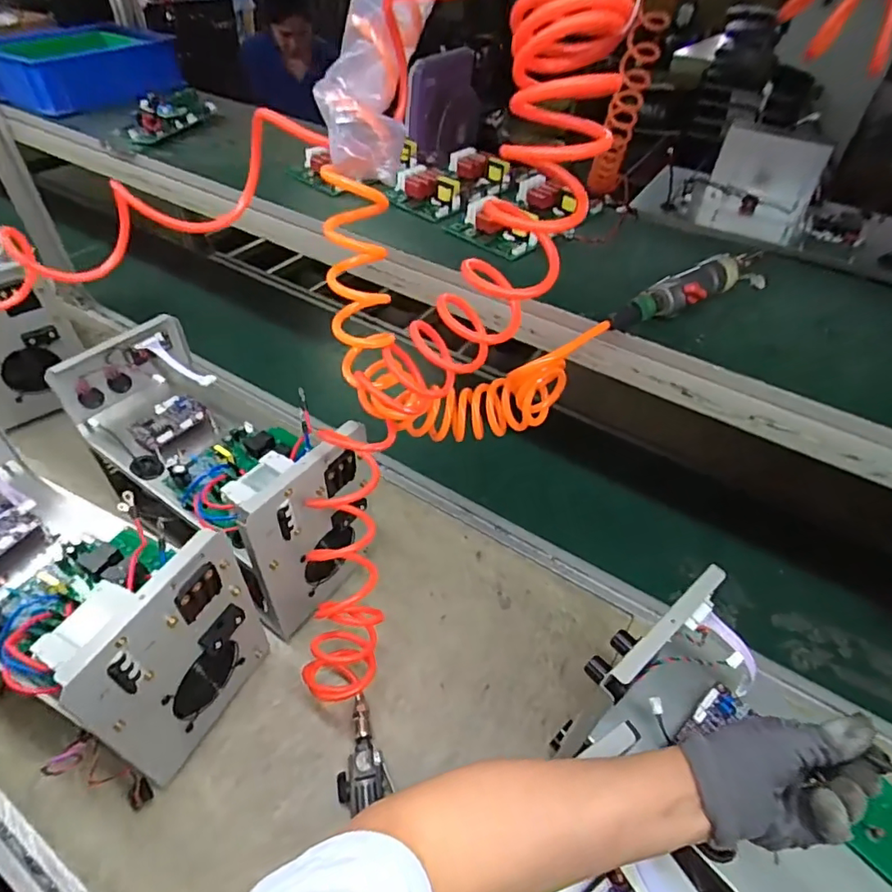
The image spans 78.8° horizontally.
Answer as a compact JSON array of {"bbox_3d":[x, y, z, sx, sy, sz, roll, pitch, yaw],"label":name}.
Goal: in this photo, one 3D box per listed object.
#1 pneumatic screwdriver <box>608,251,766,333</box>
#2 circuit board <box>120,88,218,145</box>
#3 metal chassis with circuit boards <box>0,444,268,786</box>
[{"bbox_3d":[0.288,-0.180,0.614,0.276,0.043,0.048,-25,52,-26],"label":"pneumatic screwdriver"},{"bbox_3d":[-0.465,-0.564,0.920,0.075,0.044,0.179,15,46,10],"label":"circuit board"},{"bbox_3d":[-0.420,0.166,0.611,0.384,0.275,0.183,23,48,18],"label":"metal chassis with circuit boards"}]

